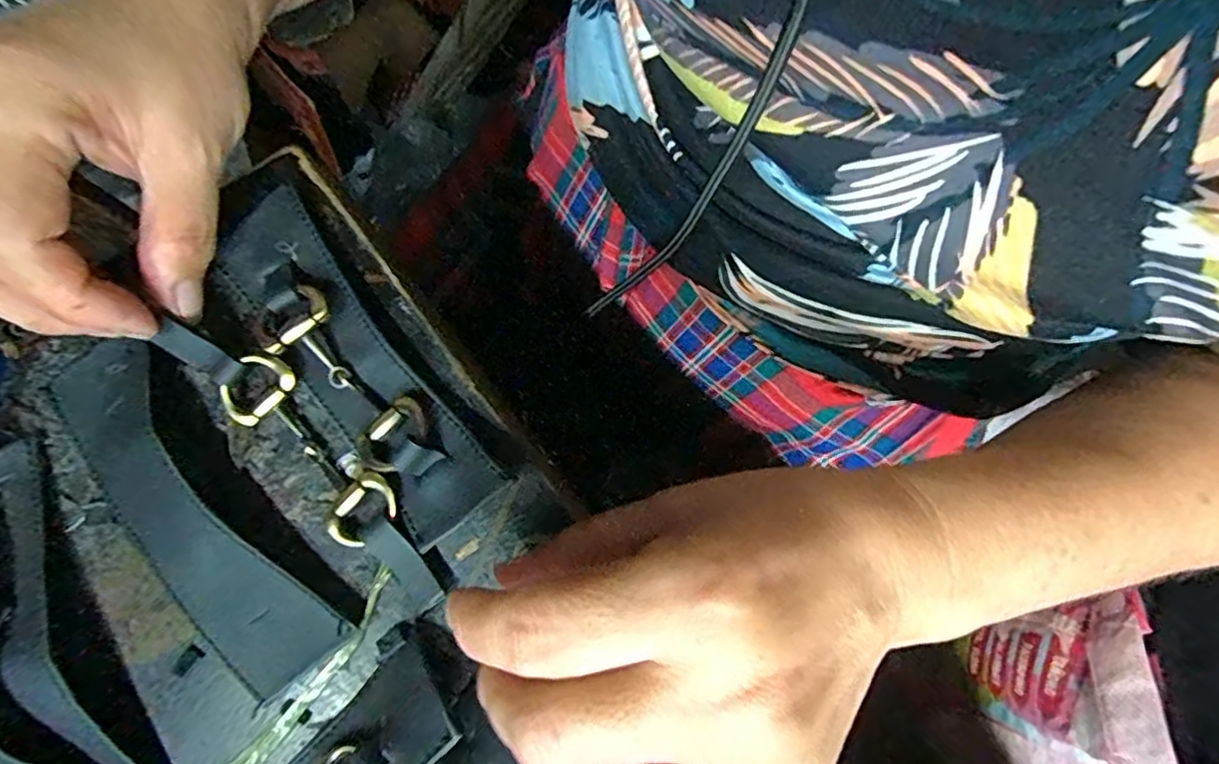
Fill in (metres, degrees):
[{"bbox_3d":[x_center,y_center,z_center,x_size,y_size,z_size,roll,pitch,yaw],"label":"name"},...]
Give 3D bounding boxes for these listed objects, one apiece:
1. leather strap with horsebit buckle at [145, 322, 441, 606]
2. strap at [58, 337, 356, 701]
[{"bbox_3d":[-0.097,0.024,0.203,0.123,0.013,0.025,45,79,4],"label":"leather strap with horsebit buckle"},{"bbox_3d":[-0.137,0.042,0.200,0.036,0.021,0.128,-40,82,-6],"label":"strap"}]

